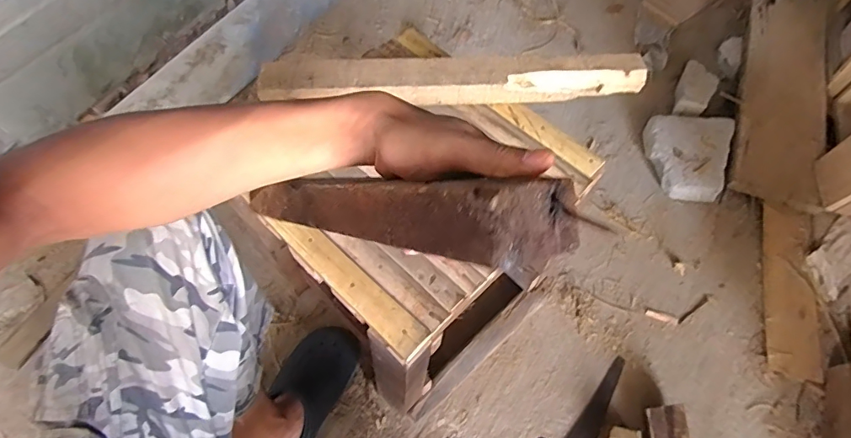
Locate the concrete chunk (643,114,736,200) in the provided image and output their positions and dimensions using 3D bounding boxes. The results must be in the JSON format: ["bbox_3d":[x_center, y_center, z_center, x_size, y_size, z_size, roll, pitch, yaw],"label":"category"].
[{"bbox_3d":[0.585,-0.151,1.092,0.171,0.067,0.219,19,62,10],"label":"concrete chunk"}]

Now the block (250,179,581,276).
[{"bbox_3d":[-0.047,-0.007,0.344,0.324,0.057,0.055,5,49,51],"label":"block"}]

